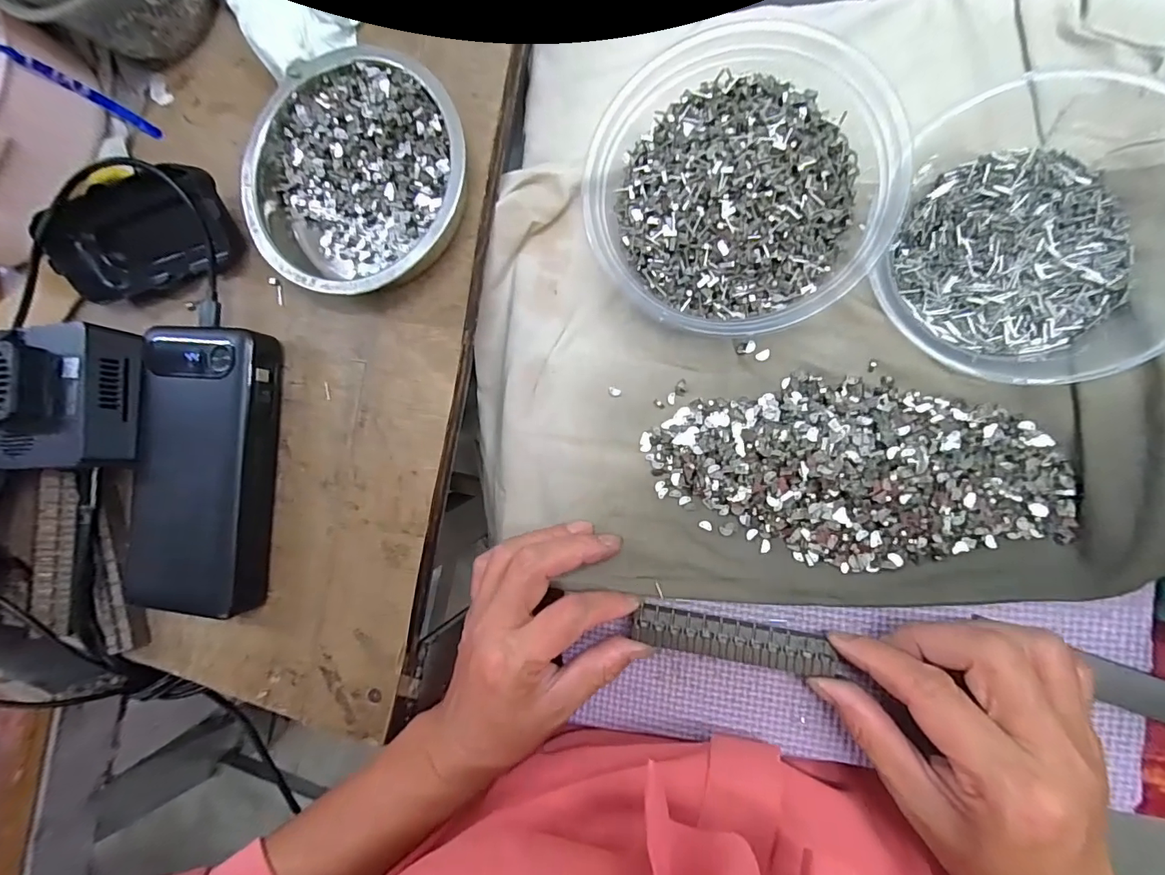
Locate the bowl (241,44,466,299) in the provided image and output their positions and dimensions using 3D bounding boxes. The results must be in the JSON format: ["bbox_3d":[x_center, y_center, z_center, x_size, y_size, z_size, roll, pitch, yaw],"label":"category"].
[{"bbox_3d":[-0.116,-0.136,0.257,0.115,0.028,0.122,0,88,12],"label":"bowl"}]

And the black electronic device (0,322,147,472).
[{"bbox_3d":[-0.282,-0.021,0.256,0.070,0.040,0.076,3,90,11],"label":"black electronic device"}]

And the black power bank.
[{"bbox_3d":[-0.211,0.018,0.270,0.074,0.028,0.152,6,90,12],"label":"black power bank"}]

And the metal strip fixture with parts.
[{"bbox_3d":[0.074,0.101,0.244,0.095,0.004,0.020,7,90,11],"label":"metal strip fixture with parts"}]

